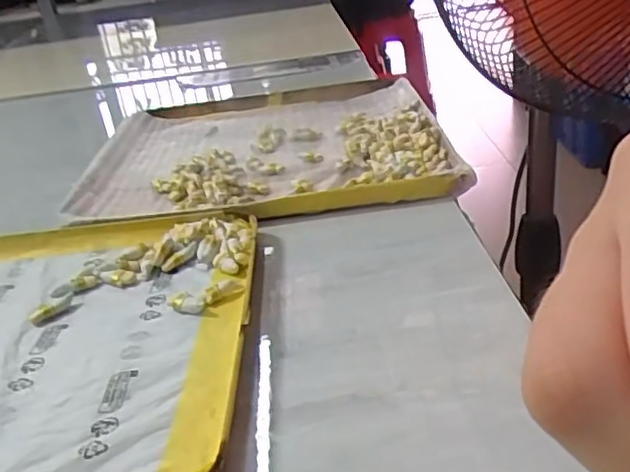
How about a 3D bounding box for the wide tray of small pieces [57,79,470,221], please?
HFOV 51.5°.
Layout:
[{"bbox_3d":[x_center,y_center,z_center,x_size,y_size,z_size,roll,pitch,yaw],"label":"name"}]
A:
[{"bbox_3d":[-0.037,-0.070,0.476,0.239,0.015,0.245,-7,27,-1],"label":"wide tray of small pieces"}]

